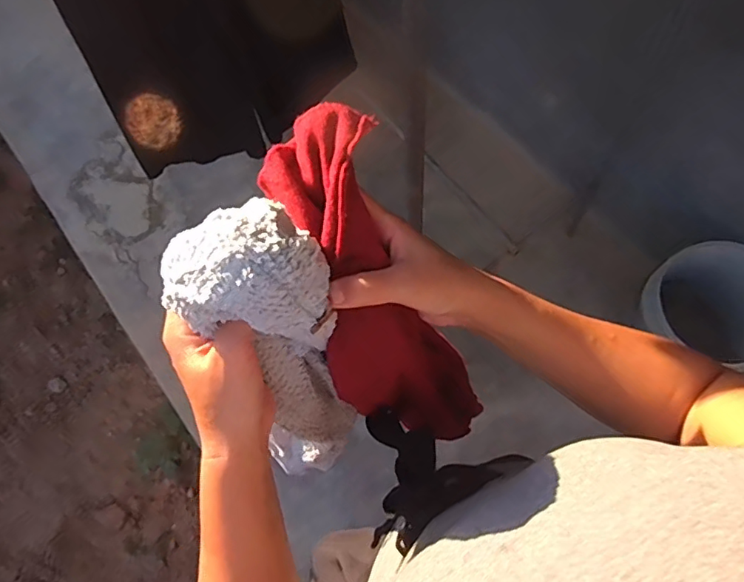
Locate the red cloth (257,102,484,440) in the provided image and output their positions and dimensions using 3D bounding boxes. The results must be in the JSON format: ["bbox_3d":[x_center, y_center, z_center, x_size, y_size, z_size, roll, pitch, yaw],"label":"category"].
[{"bbox_3d":[0.018,0.036,0.441,0.119,0.362,0.081,-37,39,-12],"label":"red cloth"}]

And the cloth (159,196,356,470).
[{"bbox_3d":[-0.061,0.059,0.397,0.089,0.295,0.053,-16,55,-4],"label":"cloth"}]

